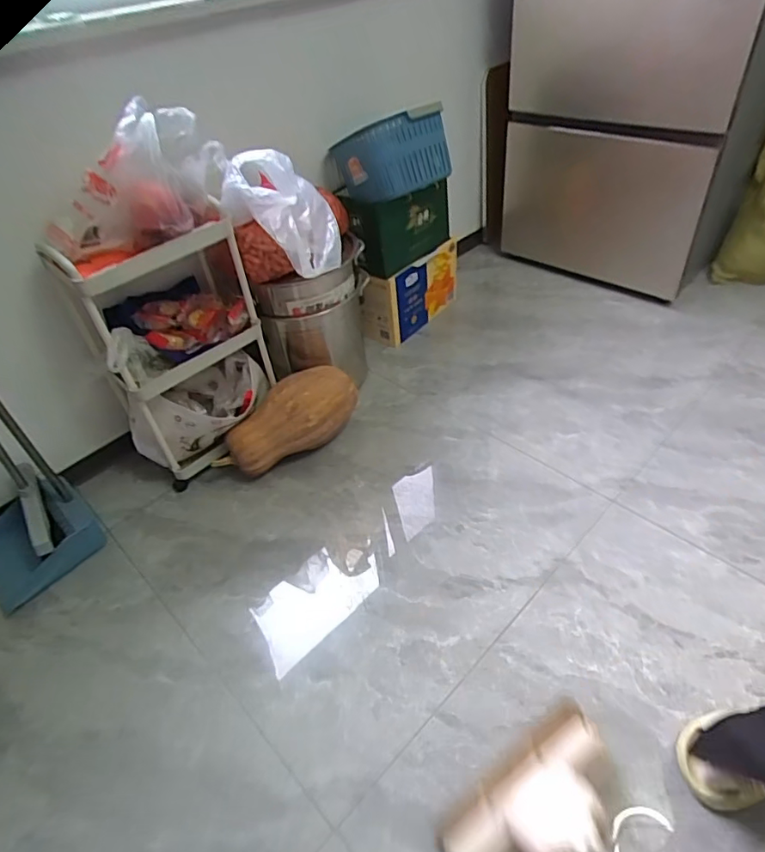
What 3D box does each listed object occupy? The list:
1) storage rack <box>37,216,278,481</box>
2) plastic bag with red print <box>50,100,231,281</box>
[{"bbox_3d":[-0.431,-0.178,1.169,0.341,0.488,0.274,-24,46,-18],"label":"storage rack"},{"bbox_3d":[-0.433,-0.421,0.946,0.315,0.210,0.139,-14,44,-7],"label":"plastic bag with red print"}]

